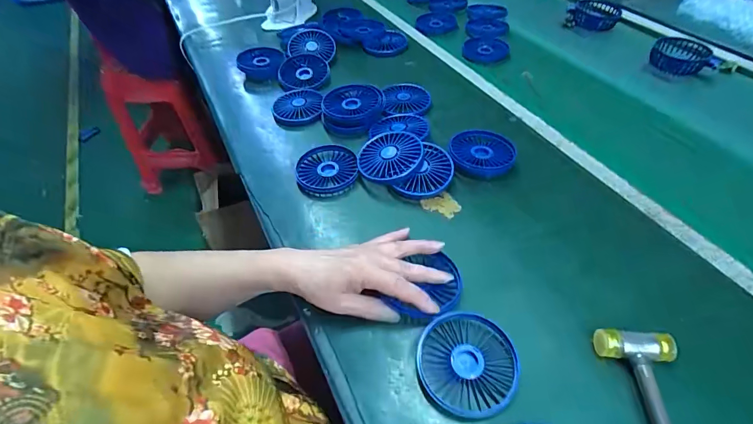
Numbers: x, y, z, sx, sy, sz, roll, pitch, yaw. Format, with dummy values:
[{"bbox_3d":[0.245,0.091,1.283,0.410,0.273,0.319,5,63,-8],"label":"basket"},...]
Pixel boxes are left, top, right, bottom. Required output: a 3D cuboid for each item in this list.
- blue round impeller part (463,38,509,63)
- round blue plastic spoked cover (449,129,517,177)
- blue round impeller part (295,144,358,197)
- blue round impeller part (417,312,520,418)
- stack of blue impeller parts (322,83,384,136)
[{"bbox_3d":[0.215,-0.322,0.756,0.084,0.022,0.082,-1,49,1],"label":"blue round impeller part"},{"bbox_3d":[0.144,-0.078,0.522,0.084,0.030,0.071,22,53,20],"label":"round blue plastic spoked cover"},{"bbox_3d":[-0.068,-0.056,0.518,0.083,0.018,0.083,-1,49,1],"label":"blue round impeller part"},{"bbox_3d":[0.082,0.136,0.345,0.085,0.020,0.085,-1,49,1],"label":"blue round impeller part"},{"bbox_3d":[-0.036,-0.156,0.586,0.094,0.044,0.091,2,49,5],"label":"stack of blue impeller parts"}]

